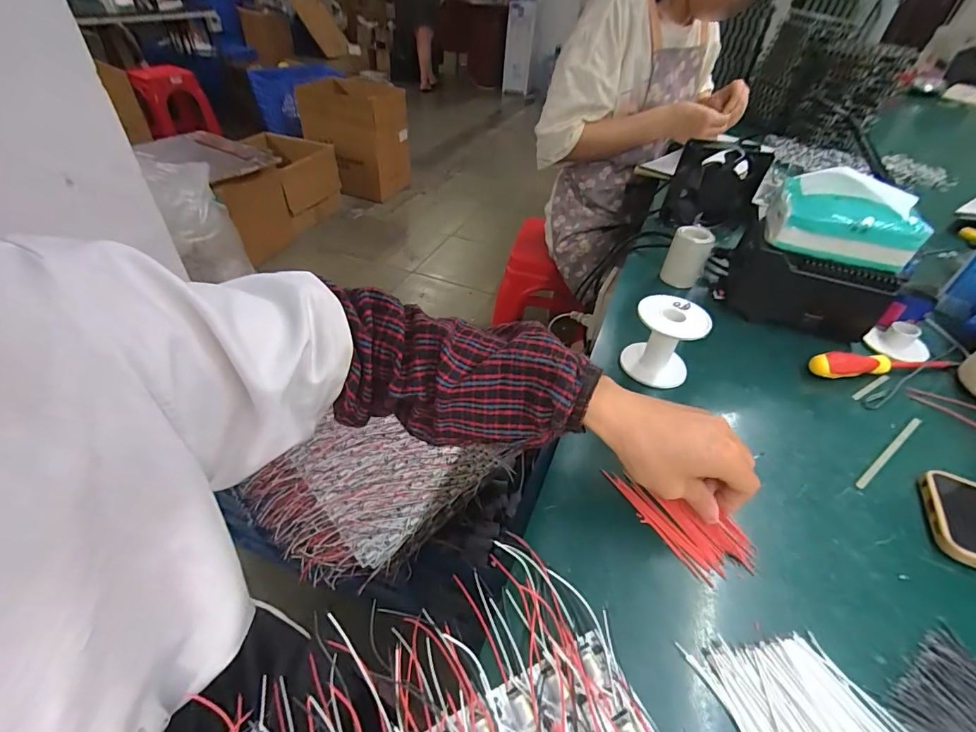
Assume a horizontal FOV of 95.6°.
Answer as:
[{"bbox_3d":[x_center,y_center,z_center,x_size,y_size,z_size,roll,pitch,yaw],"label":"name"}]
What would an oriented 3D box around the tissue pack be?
[{"bbox_3d":[0.358,-0.149,0.443,0.127,0.067,0.058,16,43,14],"label":"tissue pack"}]

